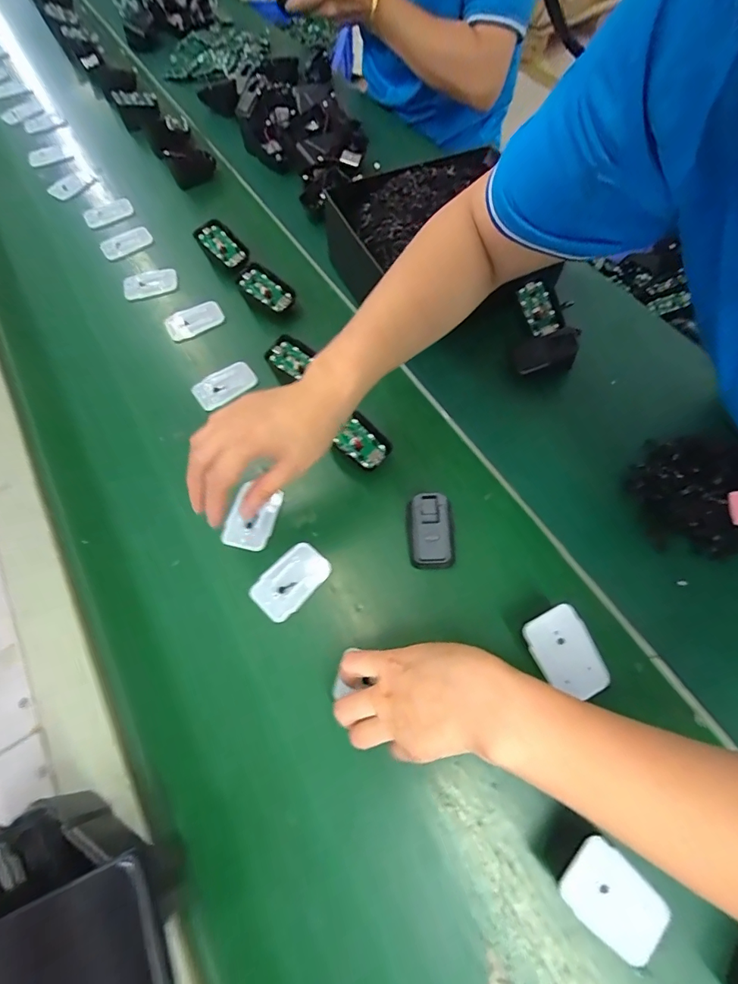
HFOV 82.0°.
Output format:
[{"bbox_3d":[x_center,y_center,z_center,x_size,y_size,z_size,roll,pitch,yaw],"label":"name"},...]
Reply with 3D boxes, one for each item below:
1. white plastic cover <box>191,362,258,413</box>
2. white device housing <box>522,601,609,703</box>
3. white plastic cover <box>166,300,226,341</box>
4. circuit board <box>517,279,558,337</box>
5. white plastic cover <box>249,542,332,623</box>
[{"bbox_3d":[-0.167,-0.124,0.495,0.071,0.008,0.041,-33,75,-13],"label":"white plastic cover"},{"bbox_3d":[0.152,0.124,0.327,0.048,0.014,0.065,-26,66,-9],"label":"white device housing"},{"bbox_3d":[-0.223,-0.220,0.539,0.070,0.006,0.043,-27,68,-9],"label":"white plastic cover"},{"bbox_3d":[0.194,-0.209,0.486,0.031,0.005,0.059,-22,95,6],"label":"circuit board"},{"bbox_3d":[-0.072,0.081,0.393,0.047,0.006,0.071,41,73,18],"label":"white plastic cover"}]

